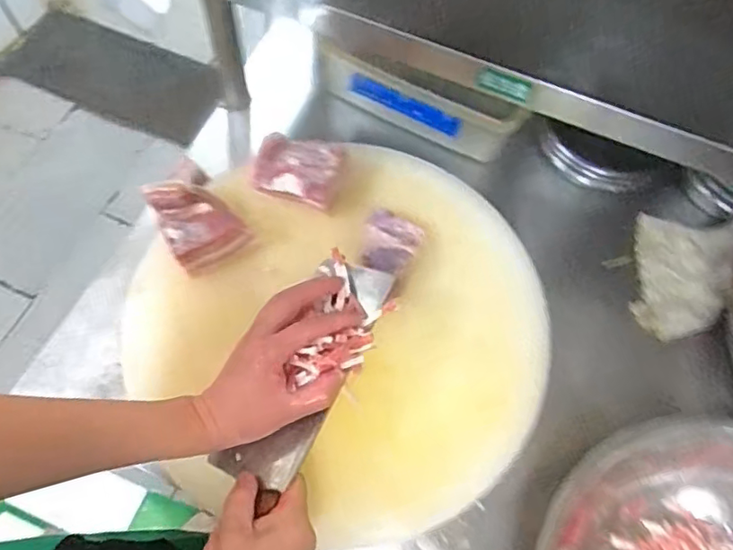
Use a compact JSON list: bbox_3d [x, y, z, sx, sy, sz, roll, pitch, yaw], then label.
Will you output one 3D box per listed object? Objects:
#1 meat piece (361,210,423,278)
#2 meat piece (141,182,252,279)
[{"bbox_3d":[0.024,-0.035,0.647,0.062,0.022,0.075,25,67,9],"label":"meat piece"},{"bbox_3d":[-0.188,-0.061,0.643,0.079,0.062,0.097,-27,70,-14],"label":"meat piece"}]

